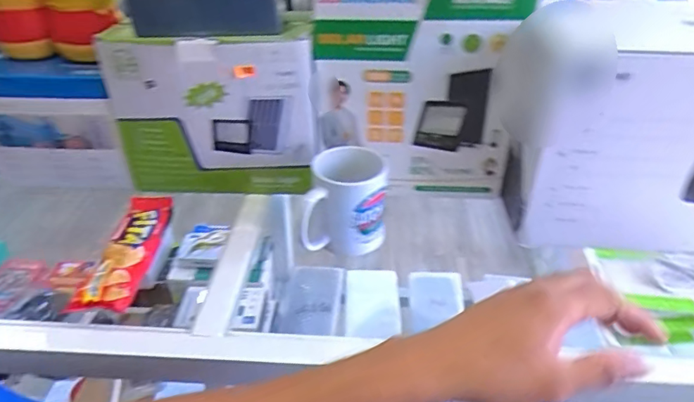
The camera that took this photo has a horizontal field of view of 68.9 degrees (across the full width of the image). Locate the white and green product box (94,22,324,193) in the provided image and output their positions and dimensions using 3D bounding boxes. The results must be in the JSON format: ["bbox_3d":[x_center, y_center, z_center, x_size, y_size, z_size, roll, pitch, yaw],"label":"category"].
[{"bbox_3d":[-0.160,-0.103,0.622,0.238,0.202,0.063,-1,34,-1],"label":"white and green product box"}]

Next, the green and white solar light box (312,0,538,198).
[{"bbox_3d":[0.081,-0.138,0.602,0.229,0.275,0.050,2,34,4],"label":"green and white solar light box"}]

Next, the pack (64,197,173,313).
[{"bbox_3d":[-0.240,0.051,0.562,0.057,0.023,0.176,1,34,2],"label":"pack"}]

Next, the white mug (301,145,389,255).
[{"bbox_3d":[-0.003,0.000,0.578,0.090,0.094,0.083,-1,34,-1],"label":"white mug"}]

